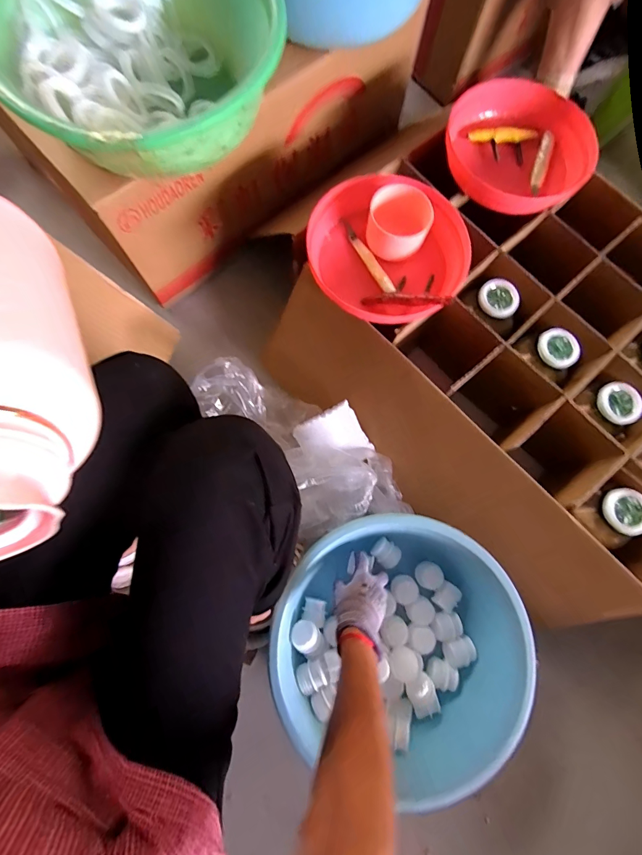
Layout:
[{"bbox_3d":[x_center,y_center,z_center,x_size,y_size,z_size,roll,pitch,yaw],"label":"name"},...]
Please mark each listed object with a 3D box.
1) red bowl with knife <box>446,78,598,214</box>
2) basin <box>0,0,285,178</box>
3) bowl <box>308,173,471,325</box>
[{"bbox_3d":[0.327,-0.462,0.638,0.224,0.055,0.237,0,78,-2],"label":"red bowl with knife"},{"bbox_3d":[-0.226,-0.473,0.497,0.329,0.132,0.359,0,78,-2],"label":"basin"},{"bbox_3d":[0.101,-0.260,0.574,0.227,0.079,0.218,0,78,-2],"label":"bowl"}]

